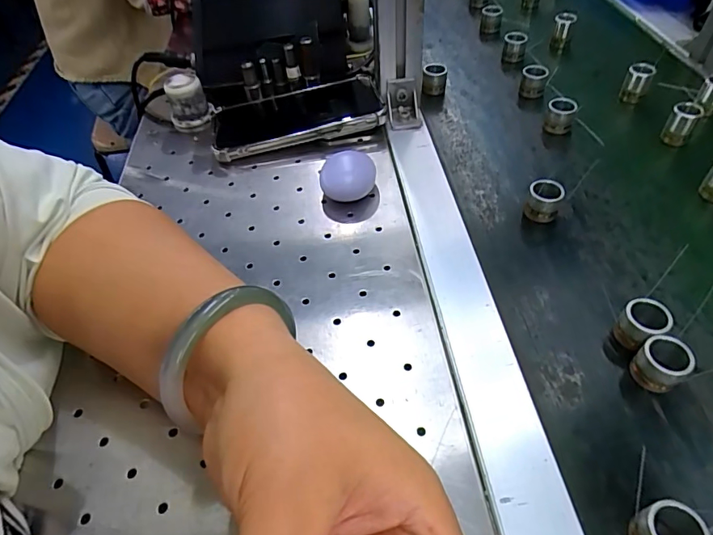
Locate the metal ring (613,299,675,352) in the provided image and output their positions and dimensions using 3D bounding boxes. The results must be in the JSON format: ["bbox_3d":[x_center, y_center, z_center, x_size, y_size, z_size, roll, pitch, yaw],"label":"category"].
[{"bbox_3d":[0.175,0.035,0.282,0.025,0.024,0.024,-1,49,1],"label":"metal ring"}]

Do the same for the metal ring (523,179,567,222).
[{"bbox_3d":[0.145,-0.053,0.355,0.024,0.021,0.022,-1,49,1],"label":"metal ring"}]

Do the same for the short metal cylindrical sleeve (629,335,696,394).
[{"bbox_3d":[0.175,0.055,0.264,0.024,0.023,0.023,-1,49,1],"label":"short metal cylindrical sleeve"}]

